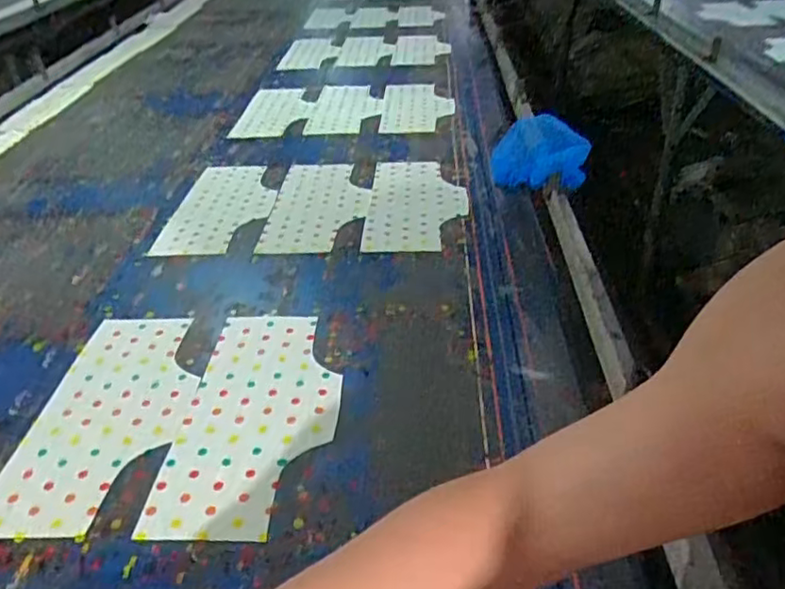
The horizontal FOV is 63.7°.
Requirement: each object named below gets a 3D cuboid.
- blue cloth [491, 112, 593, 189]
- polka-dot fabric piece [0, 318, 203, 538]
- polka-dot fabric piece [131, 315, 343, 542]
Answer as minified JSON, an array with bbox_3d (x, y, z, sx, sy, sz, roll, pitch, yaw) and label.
[{"bbox_3d":[0.256,-0.249,1.101,0.166,0.087,0.121,2,37,12],"label":"blue cloth"},{"bbox_3d":[-0.310,0.125,0.708,0.163,0.007,0.318,-1,33,4],"label":"polka-dot fabric piece"},{"bbox_3d":[-0.143,0.121,0.695,0.164,0.007,0.316,-3,33,4],"label":"polka-dot fabric piece"}]

